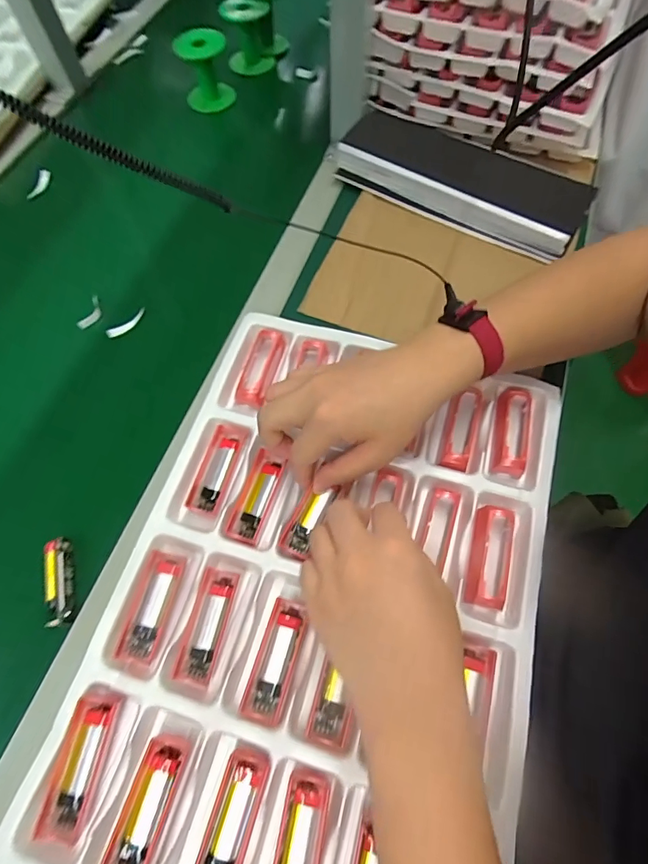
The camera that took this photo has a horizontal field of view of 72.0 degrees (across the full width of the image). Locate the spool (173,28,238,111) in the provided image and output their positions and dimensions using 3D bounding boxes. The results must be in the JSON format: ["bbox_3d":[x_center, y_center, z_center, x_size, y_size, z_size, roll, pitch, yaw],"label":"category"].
[{"bbox_3d":[-0.164,-0.501,0.620,0.062,0.078,0.055,-24,67,-9],"label":"spool"}]

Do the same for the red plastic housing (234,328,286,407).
[{"bbox_3d":[-0.061,-0.064,0.431,0.031,0.020,0.077,14,67,9],"label":"red plastic housing"}]

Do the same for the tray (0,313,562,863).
[{"bbox_3d":[0.003,0.116,0.351,0.311,0.022,0.445,15,67,9],"label":"tray"}]

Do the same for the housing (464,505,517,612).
[{"bbox_3d":[0.134,0.098,0.356,0.033,0.021,0.079,15,67,9],"label":"housing"}]

